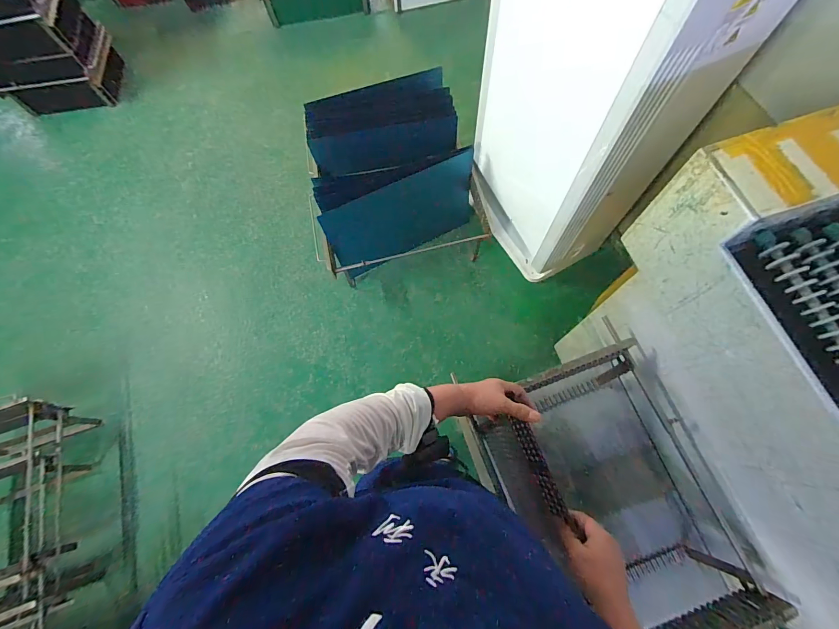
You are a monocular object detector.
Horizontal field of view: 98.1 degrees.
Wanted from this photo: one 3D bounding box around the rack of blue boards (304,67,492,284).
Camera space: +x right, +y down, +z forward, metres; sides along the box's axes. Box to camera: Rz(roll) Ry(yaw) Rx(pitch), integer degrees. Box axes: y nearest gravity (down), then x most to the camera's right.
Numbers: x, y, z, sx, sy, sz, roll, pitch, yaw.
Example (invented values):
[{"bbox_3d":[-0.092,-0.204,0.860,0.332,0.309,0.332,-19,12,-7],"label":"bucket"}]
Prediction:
[{"bbox_3d":[-0.075,-0.425,1.572,0.689,0.319,0.376,-15,71,-3],"label":"rack of blue boards"}]

